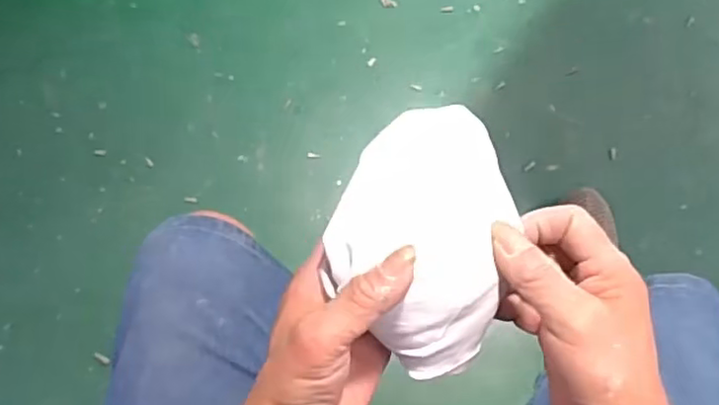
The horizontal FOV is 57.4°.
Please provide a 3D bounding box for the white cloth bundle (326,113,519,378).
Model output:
[{"bbox_3d":[0.035,0.015,0.353,0.090,0.057,0.136,16,74,6],"label":"white cloth bundle"}]

